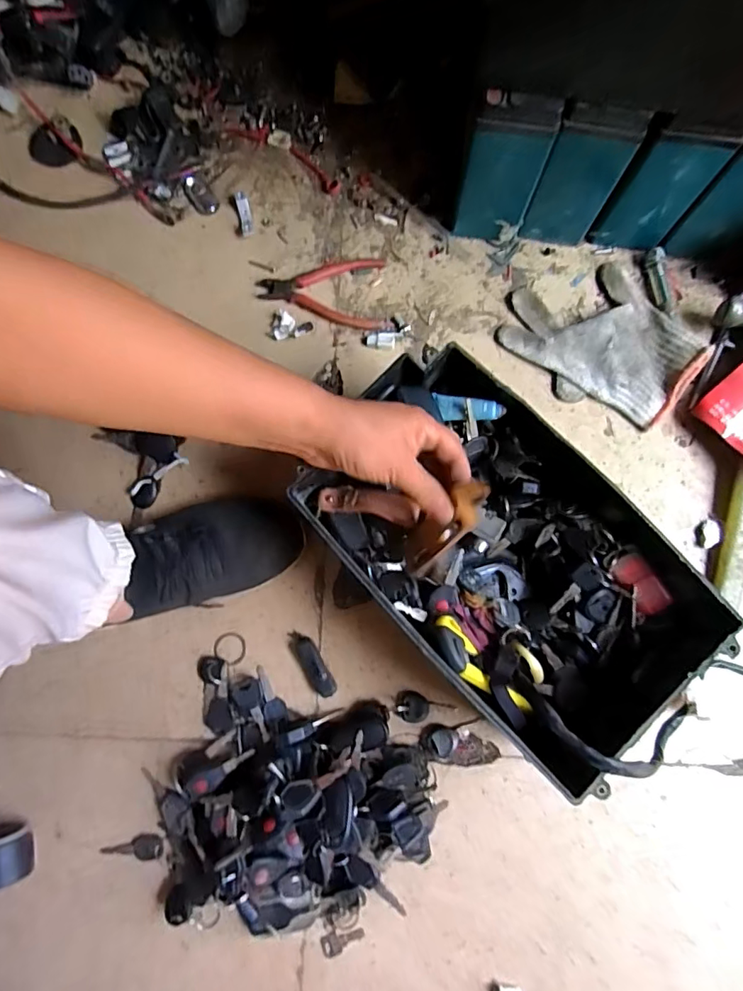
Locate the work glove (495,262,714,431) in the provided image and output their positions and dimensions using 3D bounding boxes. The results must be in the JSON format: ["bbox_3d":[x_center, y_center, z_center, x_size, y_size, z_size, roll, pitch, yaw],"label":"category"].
[{"bbox_3d":[0.253,-0.171,0.566,0.196,0.023,0.153,44,82,8],"label":"work glove"}]

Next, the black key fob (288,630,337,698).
[{"bbox_3d":[-0.059,0.168,0.521,0.021,0.019,0.072,-36,81,-6],"label":"black key fob"}]

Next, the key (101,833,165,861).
[{"bbox_3d":[-0.230,0.338,0.495,0.060,0.004,0.023,-8,79,-1],"label":"key"}]

